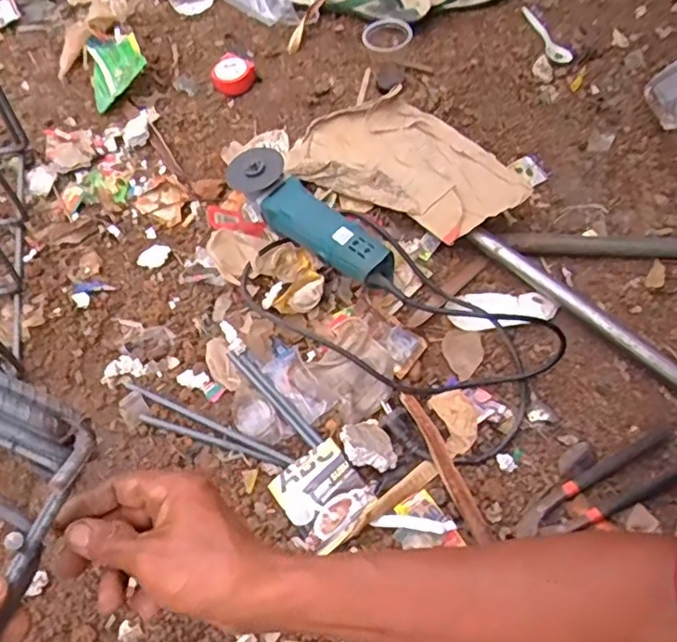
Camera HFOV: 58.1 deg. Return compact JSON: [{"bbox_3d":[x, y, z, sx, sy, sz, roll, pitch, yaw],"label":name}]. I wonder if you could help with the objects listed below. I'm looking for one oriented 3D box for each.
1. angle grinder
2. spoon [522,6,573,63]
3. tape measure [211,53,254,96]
[{"bbox_3d":[-0.028,-0.121,0.781,0.272,0.081,0.070,38,68,21],"label":"angle grinder"},{"bbox_3d":[0.344,-0.475,1.006,0.035,0.012,0.137,-15,62,-9],"label":"spoon"},{"bbox_3d":[-0.165,-0.386,0.958,0.062,0.035,0.069,-33,65,-16],"label":"tape measure"}]

